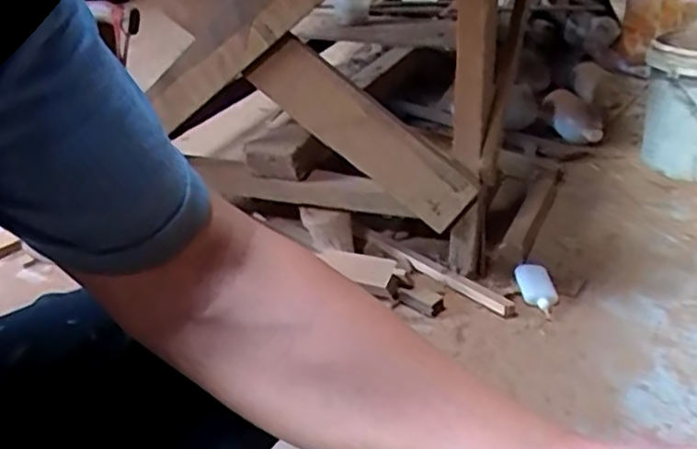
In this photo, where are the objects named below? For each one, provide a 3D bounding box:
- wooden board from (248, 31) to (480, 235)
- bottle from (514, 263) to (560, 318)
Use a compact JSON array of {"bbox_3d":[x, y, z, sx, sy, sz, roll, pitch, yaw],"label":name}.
[{"bbox_3d":[0.019,-0.136,0.952,0.368,0.113,0.031,38,35,1],"label":"wooden board"},{"bbox_3d":[0.285,0.096,0.983,0.055,0.023,0.107,1,28,8],"label":"bottle"}]

